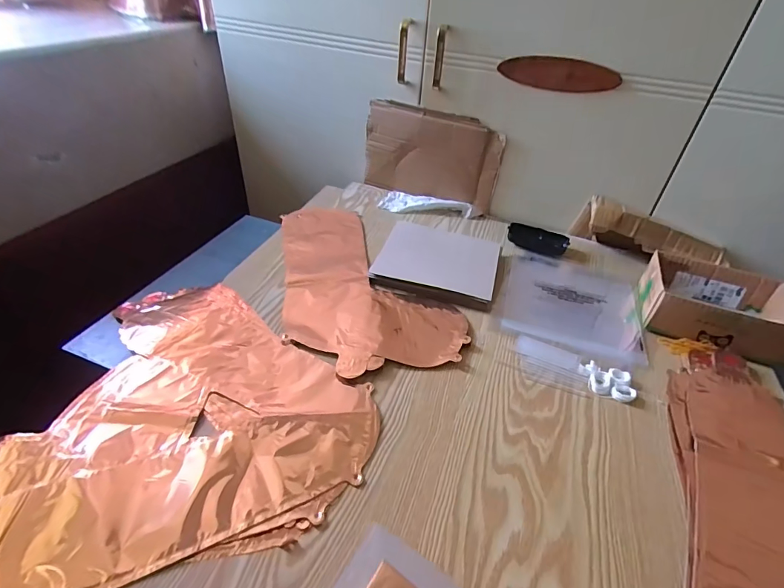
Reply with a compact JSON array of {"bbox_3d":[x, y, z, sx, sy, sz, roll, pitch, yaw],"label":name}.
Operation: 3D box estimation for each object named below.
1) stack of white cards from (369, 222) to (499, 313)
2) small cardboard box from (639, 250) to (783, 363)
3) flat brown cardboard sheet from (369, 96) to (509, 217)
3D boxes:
[{"bbox_3d":[0.077,-0.058,0.688,0.187,0.022,0.181,13,40,9],"label":"stack of white cards"},{"bbox_3d":[0.476,0.018,0.619,0.180,0.067,0.140,16,40,12],"label":"small cardboard box"},{"bbox_3d":[0.077,-0.271,0.832,0.269,0.174,0.028,19,41,16],"label":"flat brown cardboard sheet"}]

